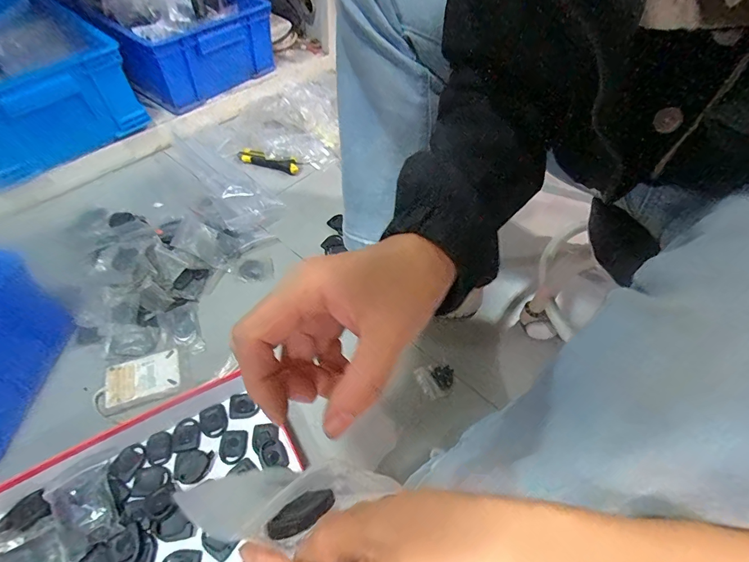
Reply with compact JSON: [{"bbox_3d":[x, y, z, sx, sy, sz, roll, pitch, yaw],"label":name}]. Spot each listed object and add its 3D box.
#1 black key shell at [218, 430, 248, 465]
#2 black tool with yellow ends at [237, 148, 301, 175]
[{"bbox_3d":[-0.174,0.203,0.476,0.032,0.004,0.040,-1,53,-5],"label":"black key shell"},{"bbox_3d":[-0.222,-0.250,0.804,0.134,0.020,0.038,19,54,10],"label":"black tool with yellow ends"}]

